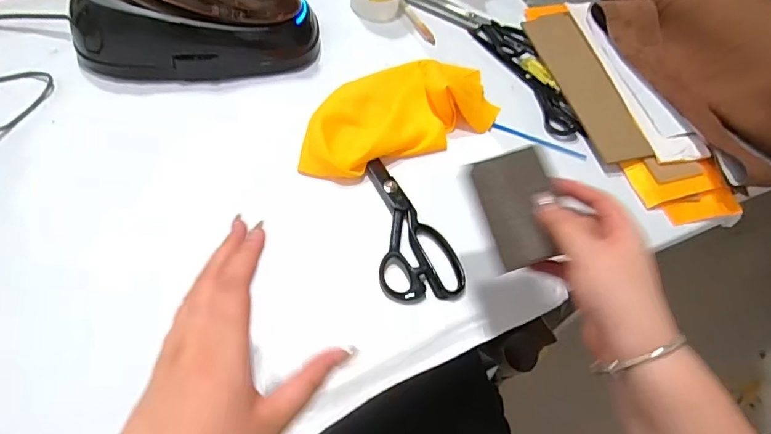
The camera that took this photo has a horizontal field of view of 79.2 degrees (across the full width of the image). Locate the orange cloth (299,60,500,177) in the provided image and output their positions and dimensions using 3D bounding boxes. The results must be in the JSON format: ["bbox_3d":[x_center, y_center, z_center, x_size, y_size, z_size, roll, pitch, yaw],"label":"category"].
[{"bbox_3d":[0.018,-0.130,0.583,0.268,0.030,0.121,-21,62,-19],"label":"orange cloth"}]

